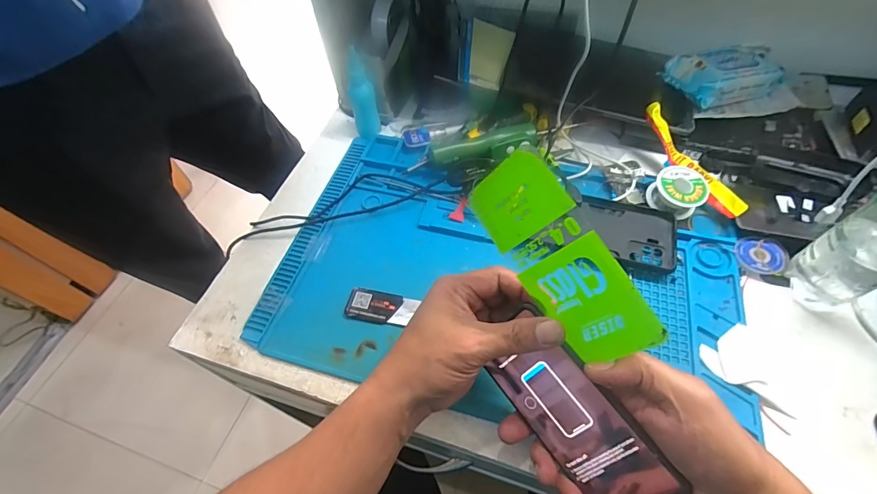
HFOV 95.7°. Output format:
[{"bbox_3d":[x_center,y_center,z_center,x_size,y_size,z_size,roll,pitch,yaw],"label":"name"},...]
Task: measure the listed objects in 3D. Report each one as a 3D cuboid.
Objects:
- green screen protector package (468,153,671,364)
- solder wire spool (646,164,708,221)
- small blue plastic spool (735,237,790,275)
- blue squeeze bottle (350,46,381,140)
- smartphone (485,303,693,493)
[{"bbox_3d":[0.082,0.008,0.273,0.005,0.067,0.150,-25,80,-49],"label":"green screen protector package"},{"bbox_3d":[0.264,-0.062,0.436,0.046,0.028,0.052,-38,61,-19],"label":"solder wire spool"},{"bbox_3d":[0.336,0.008,0.413,0.044,0.009,0.041,-2,56,3],"label":"small blue plastic spool"},{"bbox_3d":[-0.101,-0.193,0.514,0.030,0.109,0.035,-8,55,0],"label":"blue squeeze bottle"},{"bbox_3d":[0.097,0.122,0.292,0.152,0.070,0.005,50,32,19],"label":"smartphone"}]

